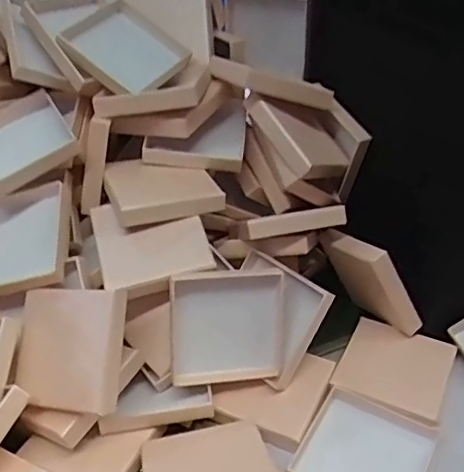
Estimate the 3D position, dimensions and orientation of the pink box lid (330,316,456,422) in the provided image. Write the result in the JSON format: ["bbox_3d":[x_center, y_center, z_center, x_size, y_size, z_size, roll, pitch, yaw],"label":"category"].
[{"bbox_3d":[0.119,0.096,0.431,0.074,0.008,0.073,17,41,24],"label":"pink box lid"}]

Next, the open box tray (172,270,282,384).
[{"bbox_3d":[-0.004,0.061,0.398,0.079,0.077,0.013,-3,16,-9],"label":"open box tray"}]

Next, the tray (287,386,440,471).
[{"bbox_3d":[0.085,0.138,0.375,0.075,0.013,0.080,18,42,25],"label":"tray"}]

